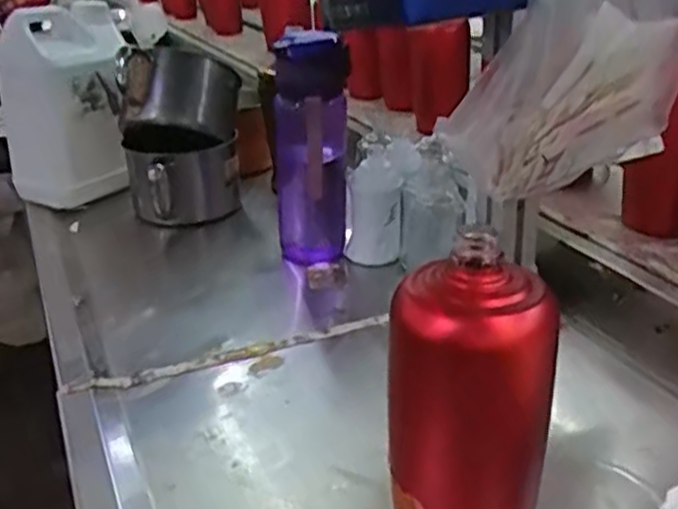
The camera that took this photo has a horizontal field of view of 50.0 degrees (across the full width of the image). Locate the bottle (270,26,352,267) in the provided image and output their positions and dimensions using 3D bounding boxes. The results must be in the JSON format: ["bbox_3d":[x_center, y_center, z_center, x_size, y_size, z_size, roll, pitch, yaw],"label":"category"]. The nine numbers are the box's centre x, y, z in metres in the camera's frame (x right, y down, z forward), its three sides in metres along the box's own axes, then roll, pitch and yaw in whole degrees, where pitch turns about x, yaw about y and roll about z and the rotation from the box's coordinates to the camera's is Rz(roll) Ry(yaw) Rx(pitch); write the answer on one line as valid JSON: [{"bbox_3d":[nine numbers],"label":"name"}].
[{"bbox_3d":[-0.027,-0.105,0.733,0.078,0.232,0.074,-6,27,-4],"label":"bottle"}]

